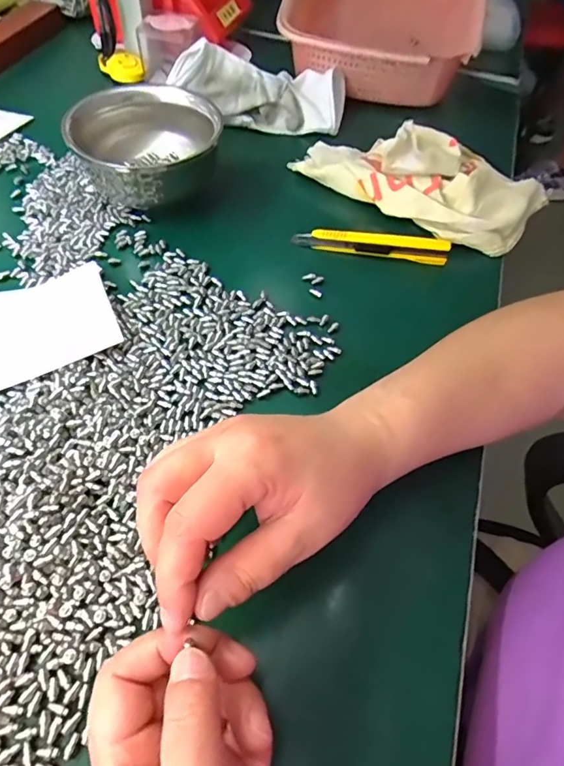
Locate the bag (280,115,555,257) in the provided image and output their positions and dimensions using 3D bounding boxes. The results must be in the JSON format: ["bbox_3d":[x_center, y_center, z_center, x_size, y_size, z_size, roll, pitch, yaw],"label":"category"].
[{"bbox_3d":[0.121,-0.191,0.438,0.227,0.062,0.088,24,57,12],"label":"bag"}]

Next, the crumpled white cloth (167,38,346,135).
[{"bbox_3d":[-0.023,-0.308,0.512,0.186,0.069,0.076,-2,56,-6],"label":"crumpled white cloth"}]

